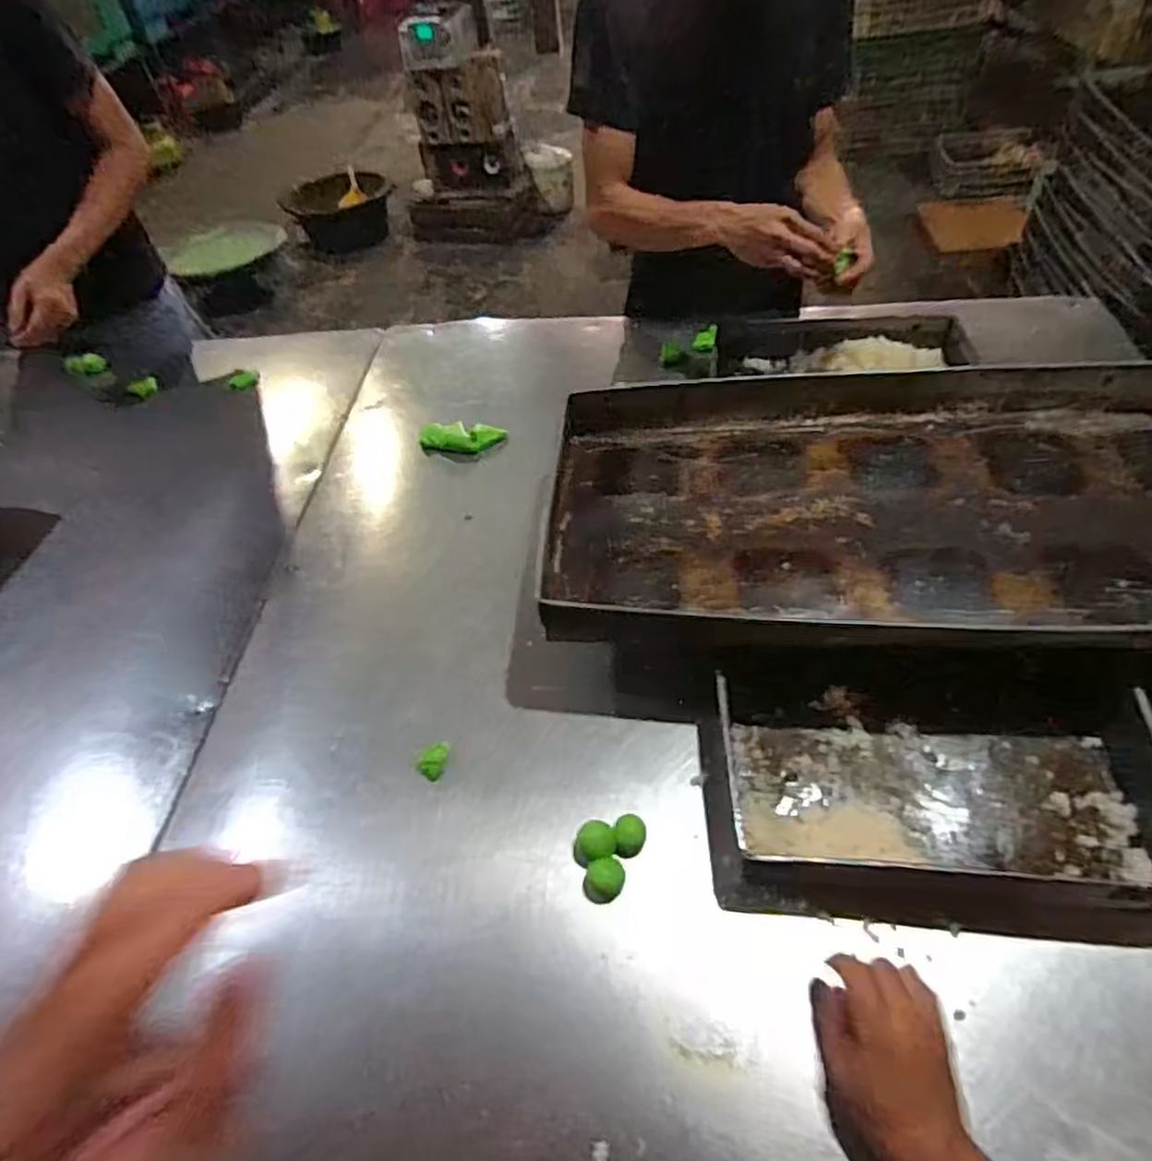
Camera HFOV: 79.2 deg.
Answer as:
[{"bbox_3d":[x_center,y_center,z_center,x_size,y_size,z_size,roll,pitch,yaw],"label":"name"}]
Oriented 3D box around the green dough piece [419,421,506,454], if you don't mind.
[{"bbox_3d":[-0.170,-0.216,1.045,0.123,0.025,0.057,-1,49,6],"label":"green dough piece"}]

